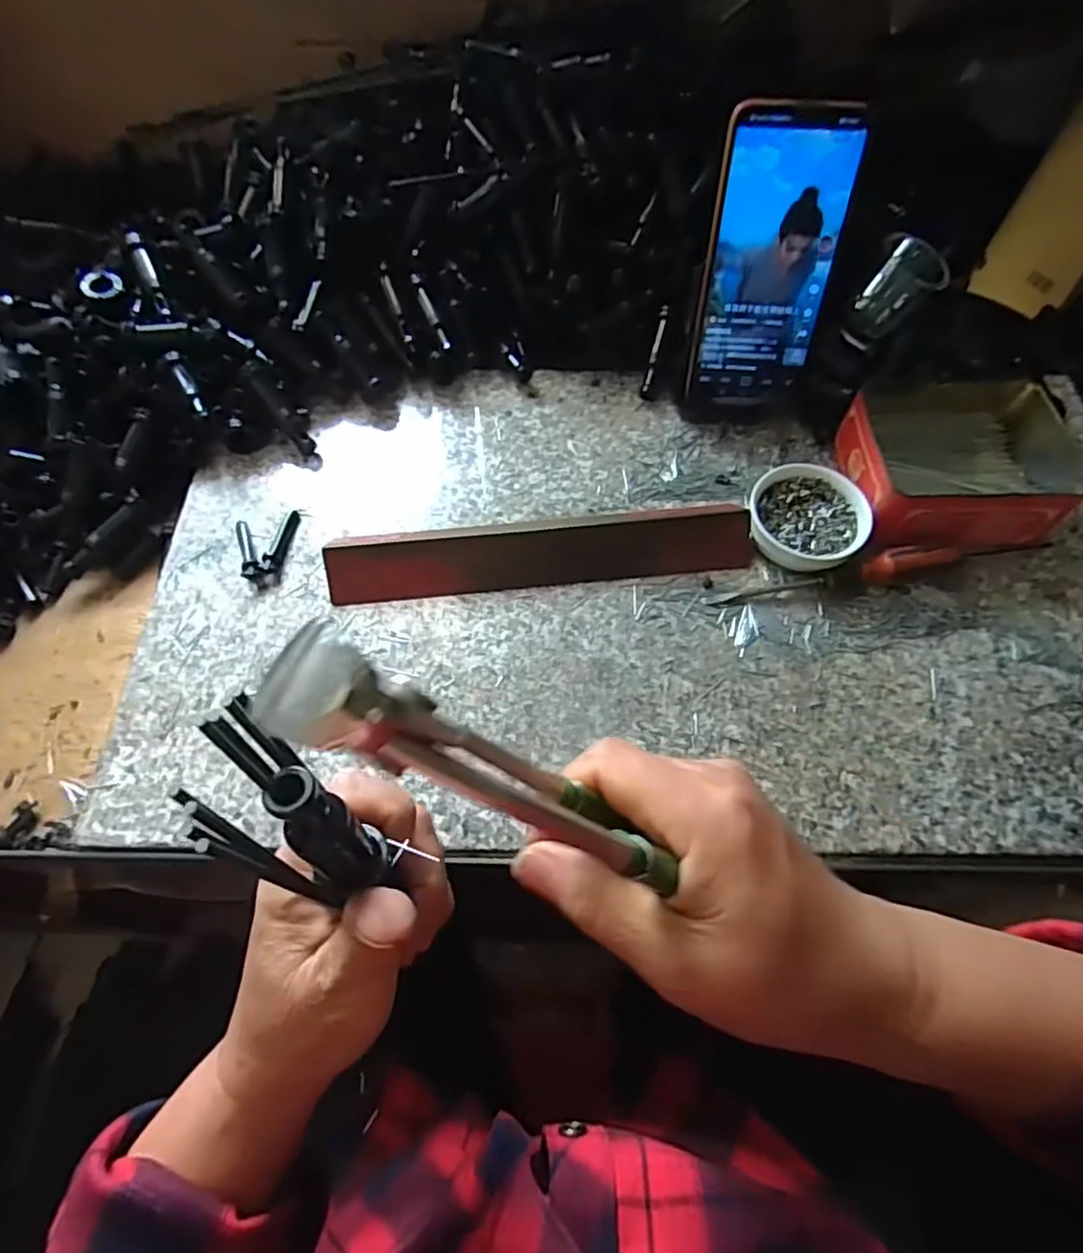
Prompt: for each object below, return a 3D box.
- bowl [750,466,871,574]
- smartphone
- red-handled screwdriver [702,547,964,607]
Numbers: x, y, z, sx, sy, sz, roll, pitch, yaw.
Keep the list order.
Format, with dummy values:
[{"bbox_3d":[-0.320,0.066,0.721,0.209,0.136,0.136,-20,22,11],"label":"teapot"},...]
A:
[{"bbox_3d":[0.166,-0.066,0.413,0.069,0.023,0.069,0,62,1],"label":"bowl"},{"bbox_3d":[0.139,-0.217,0.406,0.076,0.169,0.012,3,41,2],"label":"smartphone"},{"bbox_3d":[0.176,-0.029,0.395,0.149,0.023,0.017,-10,62,-5],"label":"red-handled screwdriver"}]

